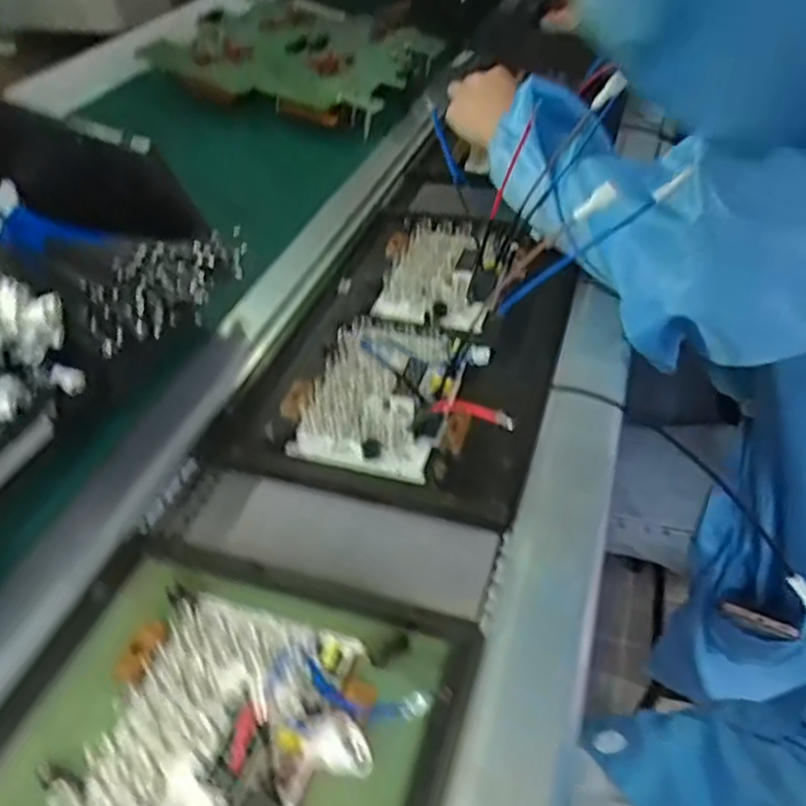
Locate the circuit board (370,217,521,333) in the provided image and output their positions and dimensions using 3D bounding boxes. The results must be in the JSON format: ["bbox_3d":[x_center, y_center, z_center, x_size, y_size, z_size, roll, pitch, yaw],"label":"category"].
[{"bbox_3d":[0.037,-0.117,0.626,0.107,0.028,0.144,5,38,11],"label":"circuit board"}]

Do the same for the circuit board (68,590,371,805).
[{"bbox_3d":[-0.083,0.149,0.315,0.091,0.020,0.138,11,39,18],"label":"circuit board"}]

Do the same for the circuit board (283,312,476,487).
[{"bbox_3d":[-0.007,-0.021,0.501,0.094,0.024,0.152,9,39,16],"label":"circuit board"}]

